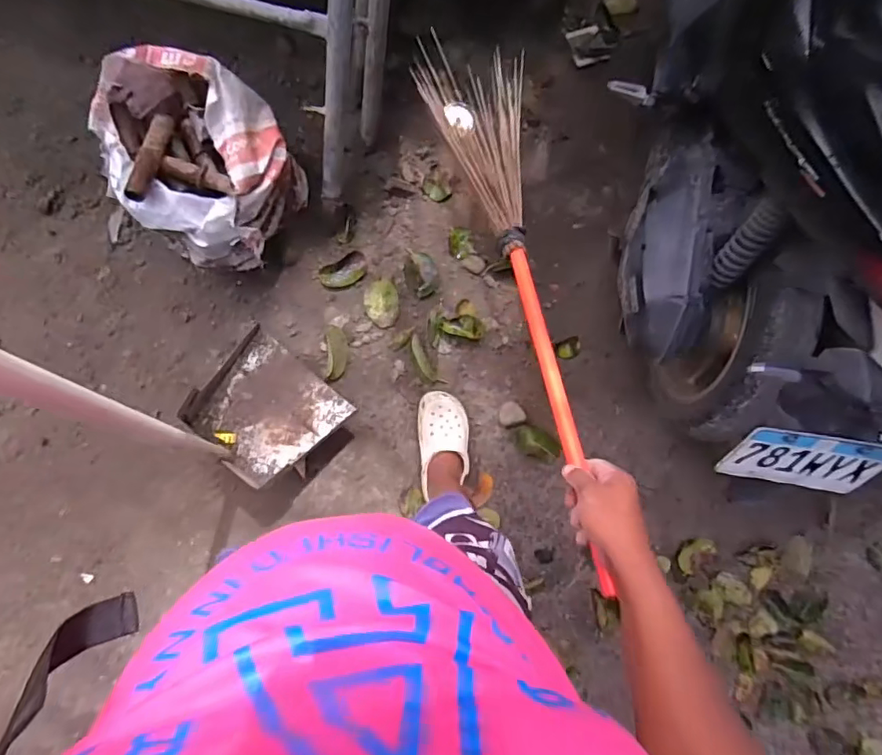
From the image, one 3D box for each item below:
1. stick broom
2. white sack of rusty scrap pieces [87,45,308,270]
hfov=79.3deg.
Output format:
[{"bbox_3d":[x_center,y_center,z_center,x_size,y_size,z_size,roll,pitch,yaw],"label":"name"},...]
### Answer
[{"bbox_3d":[0.108,-0.205,0.763,0.145,0.065,0.938,-6,64,-7],"label":"stick broom"},{"bbox_3d":[-0.501,-0.442,1.151,0.323,0.362,0.356,19,83,-6],"label":"white sack of rusty scrap pieces"}]

